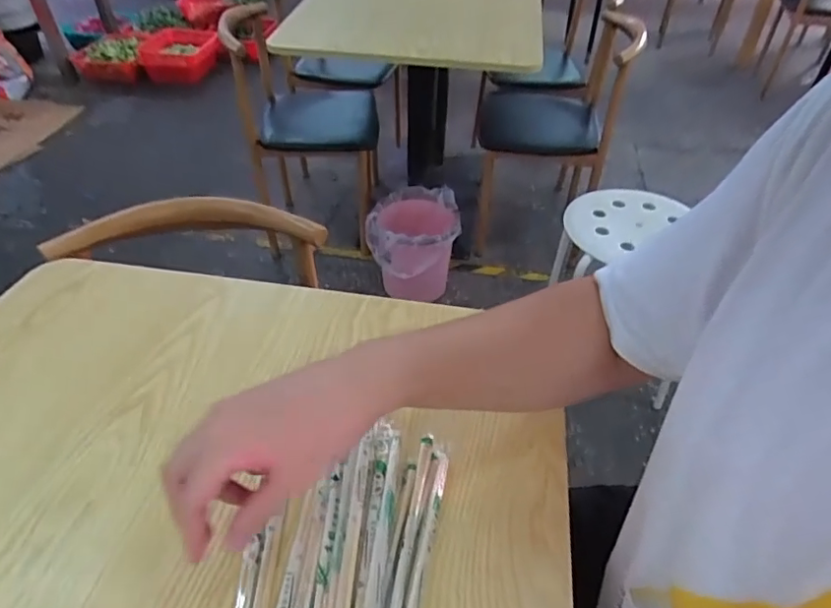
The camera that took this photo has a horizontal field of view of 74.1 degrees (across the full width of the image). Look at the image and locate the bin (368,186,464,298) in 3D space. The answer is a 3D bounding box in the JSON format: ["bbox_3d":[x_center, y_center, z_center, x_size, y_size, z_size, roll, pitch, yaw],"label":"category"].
[{"bbox_3d":[-0.007,-0.158,1.619,0.259,0.278,0.221,-2,43,-3],"label":"bin"}]

